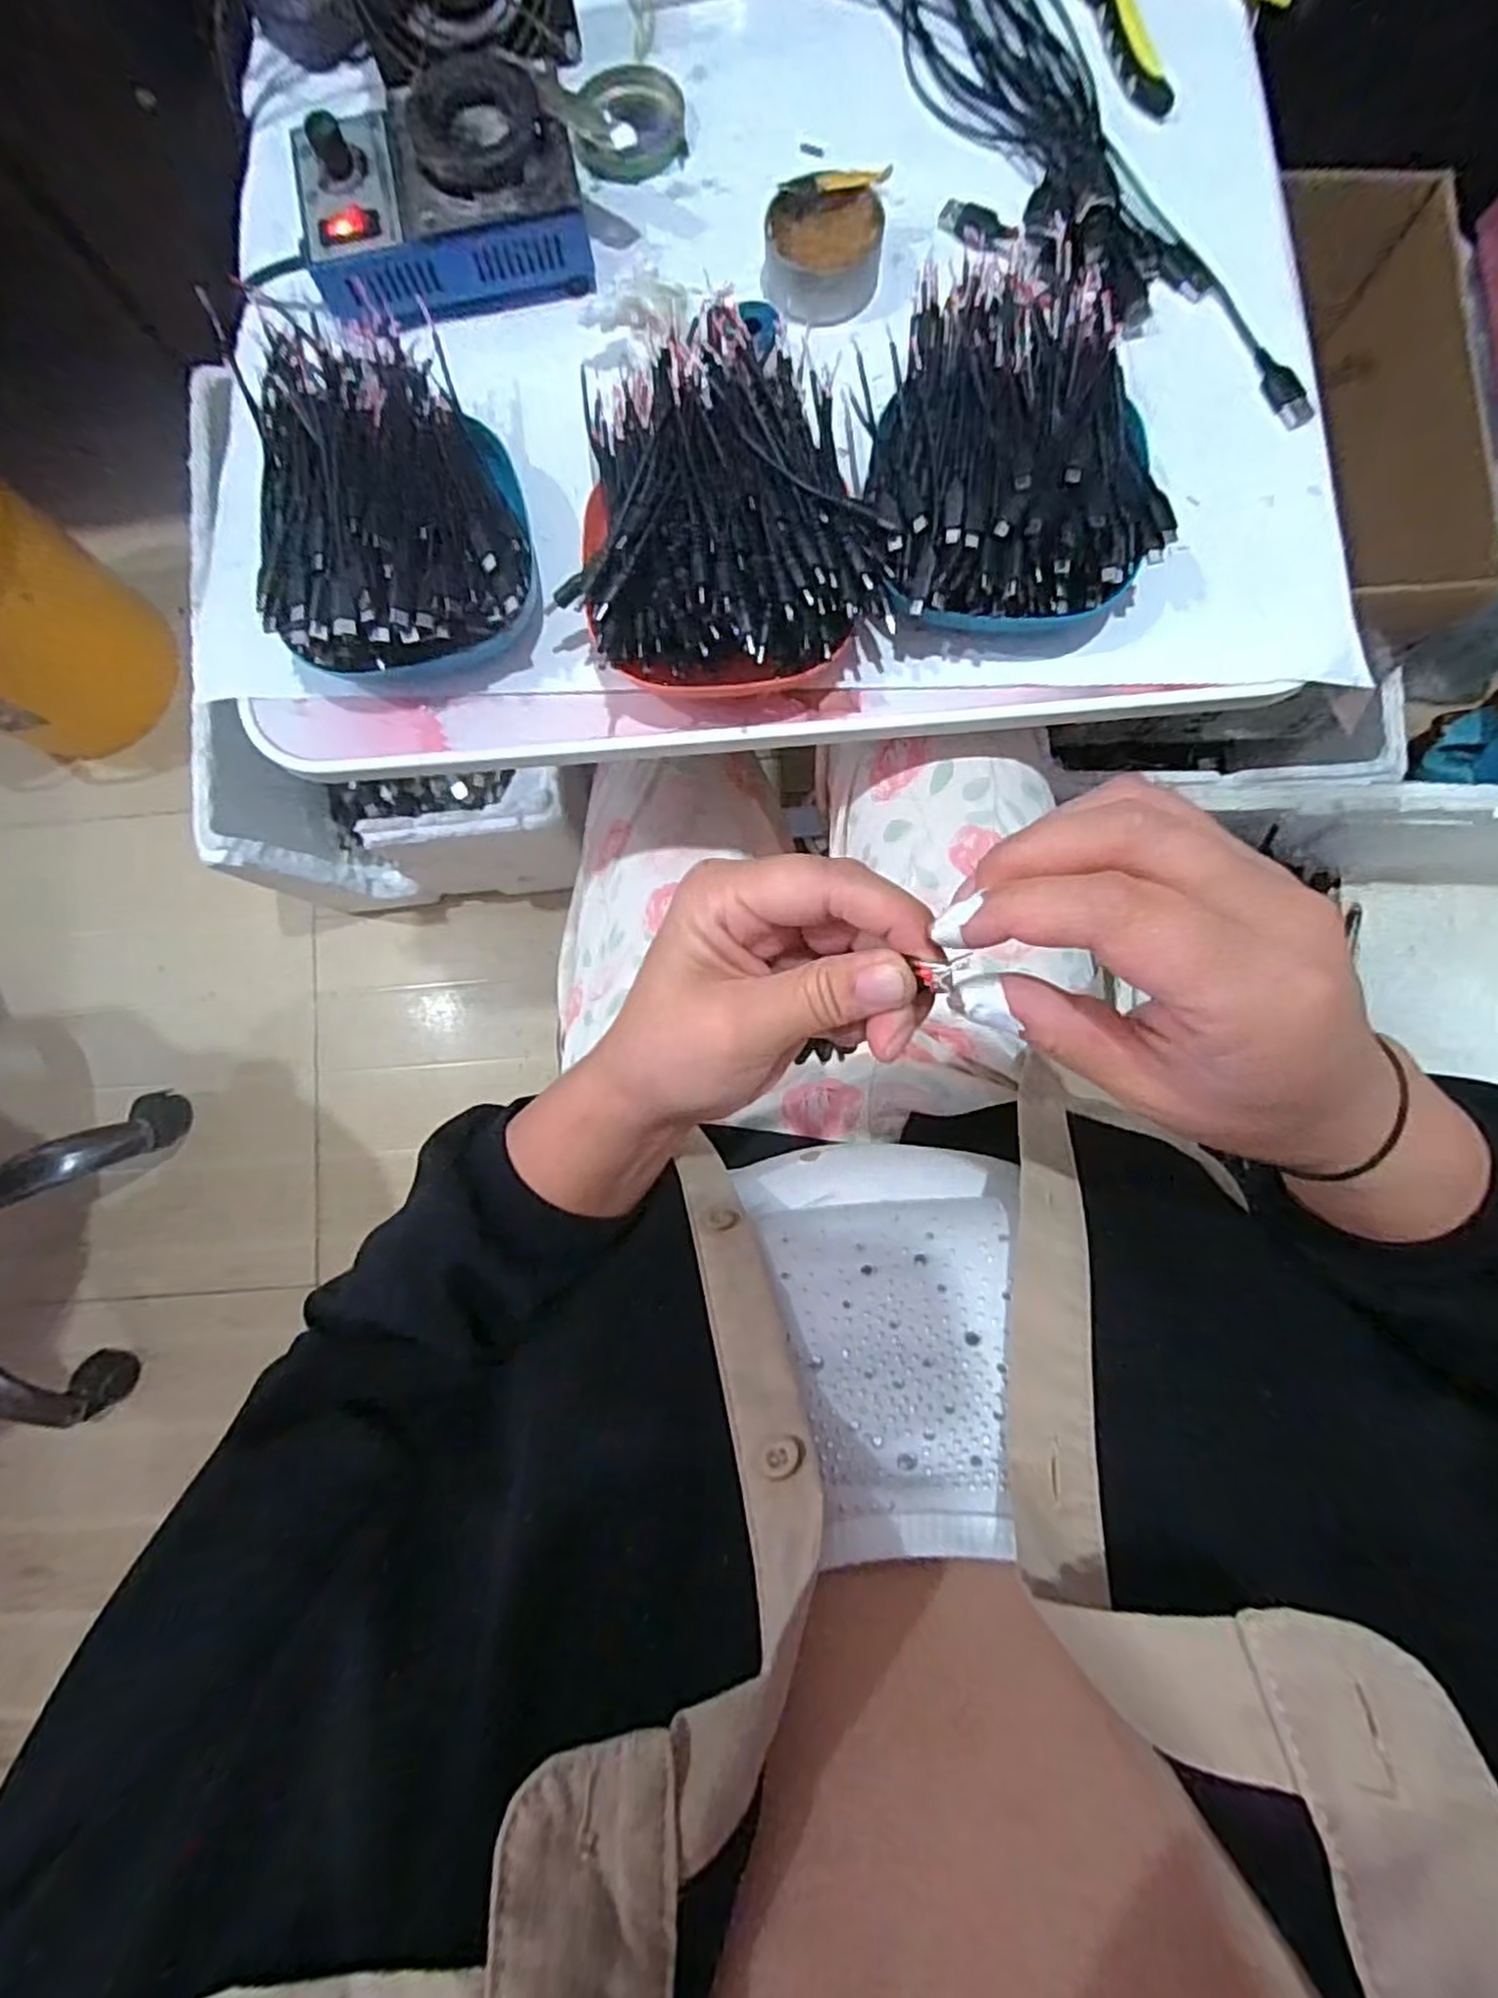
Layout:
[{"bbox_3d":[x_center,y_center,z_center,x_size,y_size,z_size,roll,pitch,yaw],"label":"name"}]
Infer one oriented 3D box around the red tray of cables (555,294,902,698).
[{"bbox_3d":[-0.008,-0.243,0.379,0.158,0.069,0.181,5,85,3],"label":"red tray of cables"}]

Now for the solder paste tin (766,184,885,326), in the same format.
[{"bbox_3d":[0.042,-0.412,0.424,0.064,0.028,0.057,-4,84,2],"label":"solder paste tin"}]

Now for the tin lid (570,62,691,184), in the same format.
[{"bbox_3d":[-0.070,-0.521,0.449,0.063,0.013,0.072,-6,84,2],"label":"tin lid"}]

